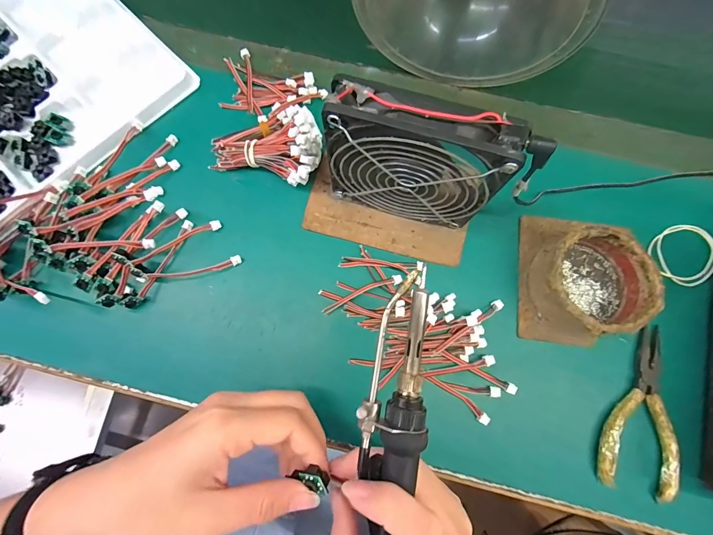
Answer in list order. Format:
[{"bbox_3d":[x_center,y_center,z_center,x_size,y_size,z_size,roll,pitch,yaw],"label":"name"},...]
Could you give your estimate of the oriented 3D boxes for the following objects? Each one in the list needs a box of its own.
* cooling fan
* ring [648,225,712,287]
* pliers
[{"bbox_3d":[0.043,-0.070,0.243,0.124,0.128,0.030,17,80,3],"label":"cooling fan"},{"bbox_3d":[0.298,-0.012,0.301,0.057,0.008,0.054,-1,77,2],"label":"ring"},{"bbox_3d":[0.231,0.112,0.268,0.056,0.010,0.127,18,80,3],"label":"pliers"}]

